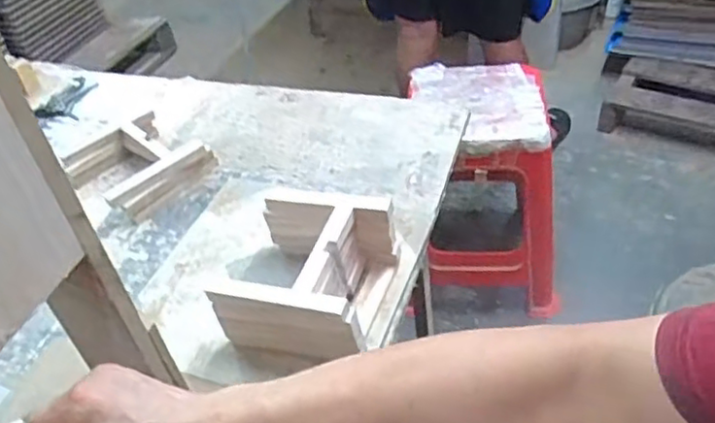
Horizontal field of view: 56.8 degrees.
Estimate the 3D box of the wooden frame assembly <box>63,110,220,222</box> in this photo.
[{"bbox_3d":[-0.311,-0.075,0.940,0.167,0.044,0.159,28,52,34],"label":"wooden frame assembly"}]

